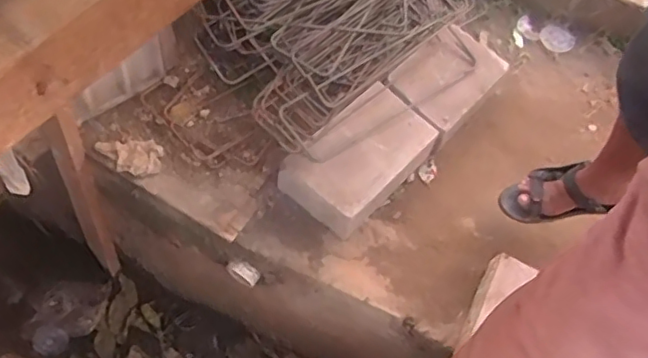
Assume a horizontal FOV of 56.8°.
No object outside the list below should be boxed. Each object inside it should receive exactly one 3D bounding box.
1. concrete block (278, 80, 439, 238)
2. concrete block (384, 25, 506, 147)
[{"bbox_3d":[0.081,-0.040,1.363,0.191,0.129,0.341,40,64,19],"label":"concrete block"},{"bbox_3d":[0.299,-0.237,1.458,0.196,0.113,0.266,39,64,18],"label":"concrete block"}]

